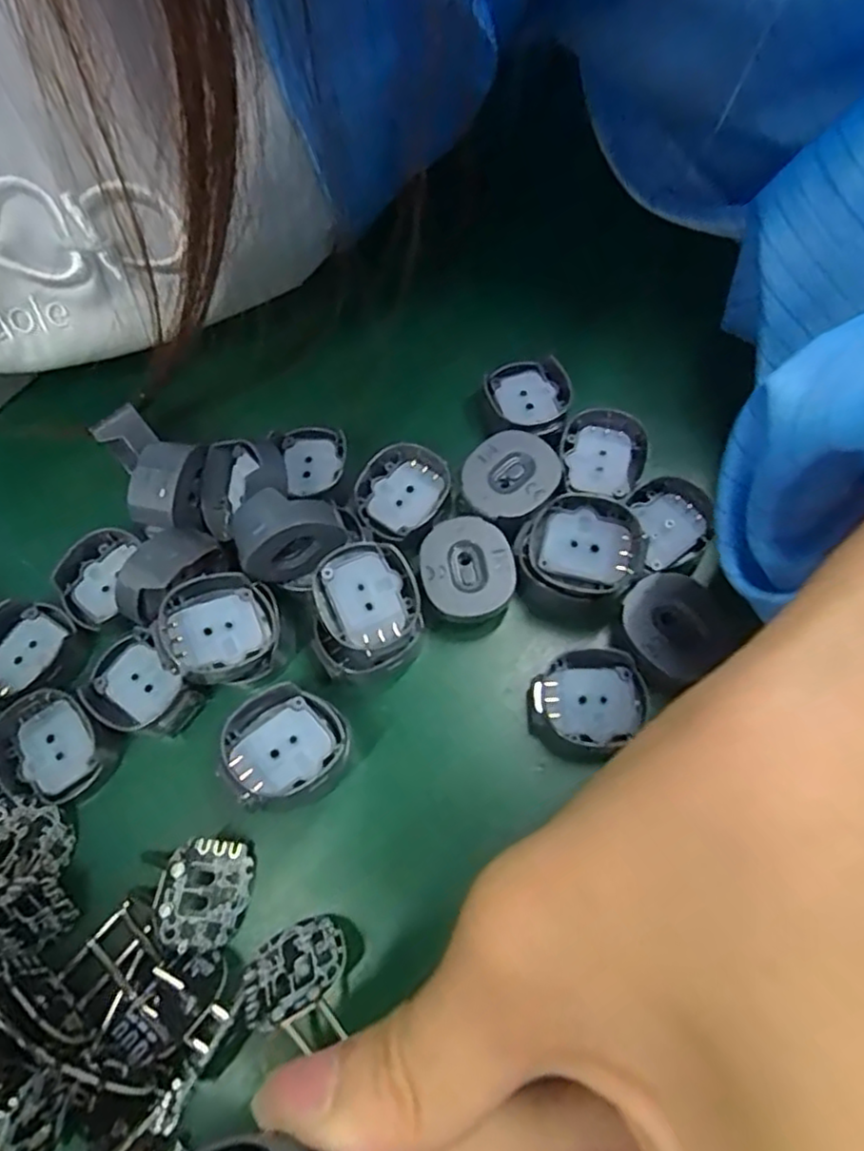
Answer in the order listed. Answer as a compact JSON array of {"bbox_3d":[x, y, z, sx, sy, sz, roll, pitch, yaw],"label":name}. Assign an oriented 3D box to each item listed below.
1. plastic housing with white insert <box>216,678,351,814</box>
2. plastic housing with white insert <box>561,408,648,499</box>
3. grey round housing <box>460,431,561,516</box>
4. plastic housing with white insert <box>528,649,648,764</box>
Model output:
[{"bbox_3d":[-0.034,0.041,0.158,0.027,0.015,0.028,-1,69,2],"label":"plastic housing with white insert"},{"bbox_3d":[0.050,-0.036,0.191,0.024,0.008,0.027,11,69,7],"label":"plastic housing with white insert"},{"bbox_3d":[0.022,-0.028,0.186,0.027,0.005,0.024,-39,72,-12],"label":"grey round housing"},{"bbox_3d":[0.039,0.032,0.165,0.030,0.007,0.025,-37,72,-12],"label":"plastic housing with white insert"}]

